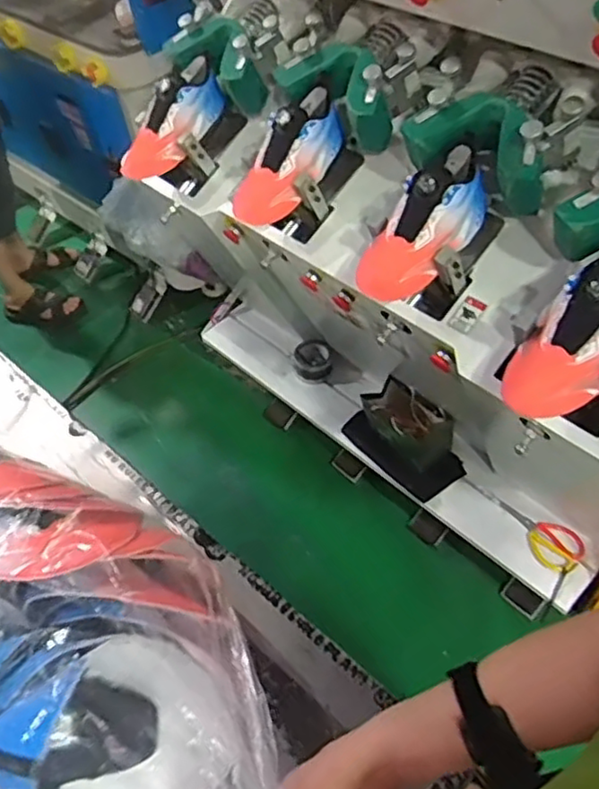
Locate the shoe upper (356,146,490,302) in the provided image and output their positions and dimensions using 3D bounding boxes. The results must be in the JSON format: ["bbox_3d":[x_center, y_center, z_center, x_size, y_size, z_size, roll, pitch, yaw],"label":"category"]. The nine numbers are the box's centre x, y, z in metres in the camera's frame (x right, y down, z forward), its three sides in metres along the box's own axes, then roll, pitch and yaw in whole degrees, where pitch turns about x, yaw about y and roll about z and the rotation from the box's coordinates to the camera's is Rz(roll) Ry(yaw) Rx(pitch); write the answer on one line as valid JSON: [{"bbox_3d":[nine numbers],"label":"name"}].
[{"bbox_3d":[0.197,-0.241,0.983,0.252,0.145,0.108,-51,55,14],"label":"shoe upper"}]

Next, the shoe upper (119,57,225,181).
[{"bbox_3d":[-0.235,-0.503,1.227,0.100,0.107,0.258,41,94,31],"label":"shoe upper"}]

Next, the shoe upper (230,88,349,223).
[{"bbox_3d":[-0.017,-0.385,1.109,0.249,0.105,0.103,-47,50,21],"label":"shoe upper"}]

